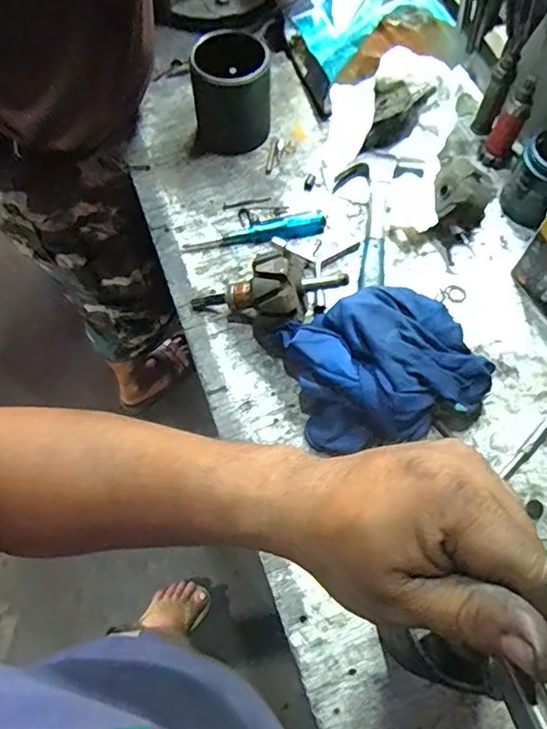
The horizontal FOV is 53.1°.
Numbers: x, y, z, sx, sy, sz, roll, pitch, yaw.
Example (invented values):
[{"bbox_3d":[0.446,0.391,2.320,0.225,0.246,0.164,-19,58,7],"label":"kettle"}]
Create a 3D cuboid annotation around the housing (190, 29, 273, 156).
[{"bbox_3d":[-0.059,-0.401,0.810,0.113,0.120,0.127,-2,65,-3],"label":"housing"}]

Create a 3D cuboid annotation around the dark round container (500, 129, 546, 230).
[{"bbox_3d":[0.369,-0.248,0.753,0.083,0.107,0.086,-39,72,-17],"label":"dark round container"}]

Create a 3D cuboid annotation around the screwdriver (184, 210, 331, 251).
[{"bbox_3d":[-0.023,-0.185,0.749,0.192,0.029,0.026,-7,66,-5],"label":"screwdriver"}]

